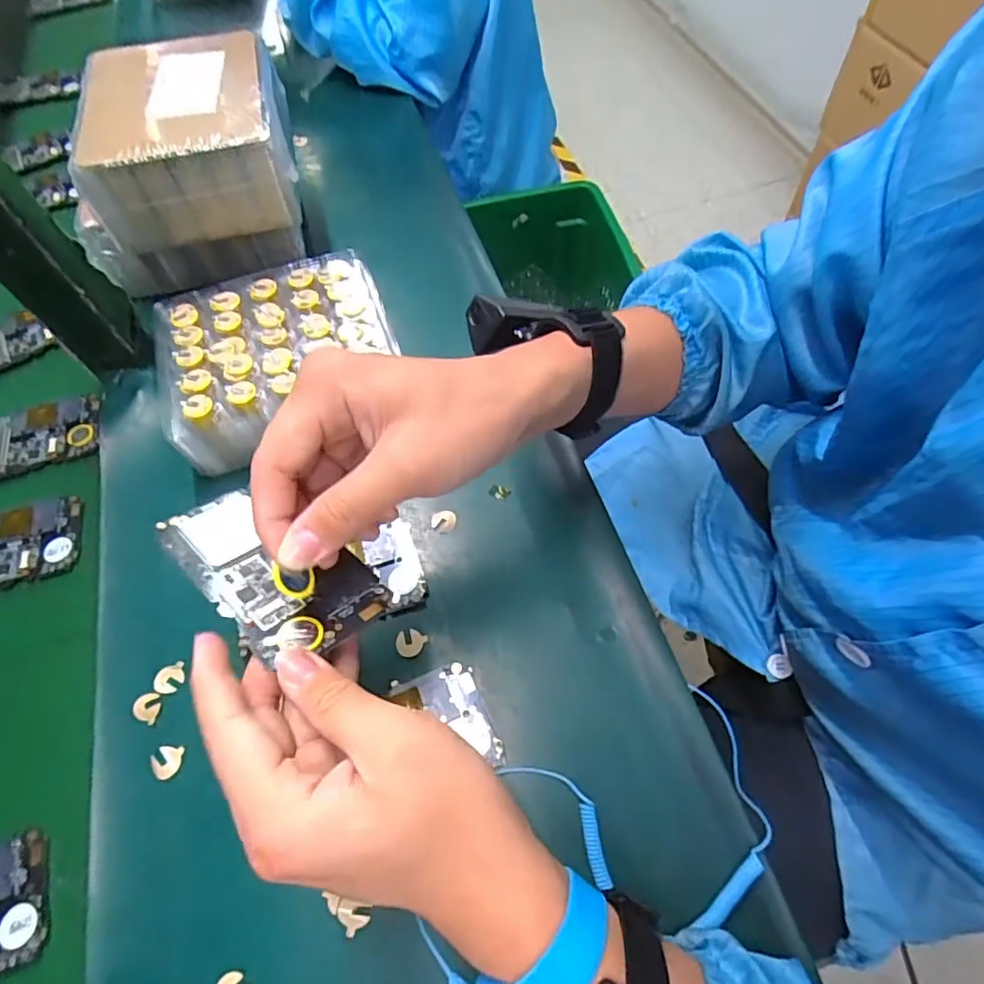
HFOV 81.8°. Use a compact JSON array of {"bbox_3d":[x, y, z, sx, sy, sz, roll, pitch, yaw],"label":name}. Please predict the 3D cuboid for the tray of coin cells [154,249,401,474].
[{"bbox_3d":[-0.168,-0.112,0.449,0.177,0.052,0.151,-24,58,-9],"label":"tray of coin cells"}]

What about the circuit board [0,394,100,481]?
[{"bbox_3d":[-0.391,-0.044,0.474,0.125,0.011,0.065,-16,57,-3],"label":"circuit board"}]

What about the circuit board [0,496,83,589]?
[{"bbox_3d":[-0.369,0.042,0.423,0.119,0.008,0.065,-15,57,-3],"label":"circuit board"}]

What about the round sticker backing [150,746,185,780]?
[{"bbox_3d":[-0.196,0.163,0.341,0.017,0.004,0.018,6,61,-11],"label":"round sticker backing"}]

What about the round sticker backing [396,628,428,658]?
[{"bbox_3d":[-0.054,0.099,0.373,0.017,0.004,0.018,1,64,-2],"label":"round sticker backing"}]

